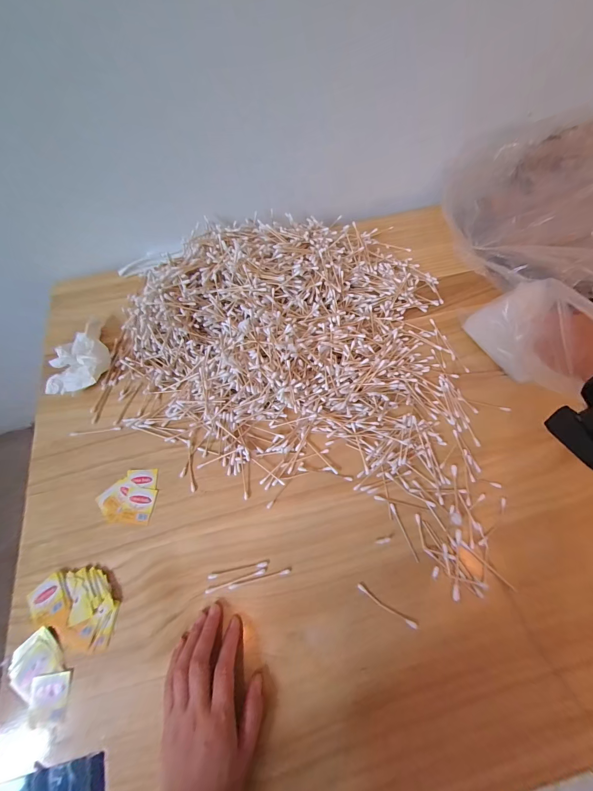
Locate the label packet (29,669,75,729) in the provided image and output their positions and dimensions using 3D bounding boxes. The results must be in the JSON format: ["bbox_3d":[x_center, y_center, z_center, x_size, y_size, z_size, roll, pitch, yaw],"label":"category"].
[{"bbox_3d":[-0.257,0.316,0.296,0.036,0.004,0.044,1,75,-17],"label":"label packet"}]

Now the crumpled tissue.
[{"bbox_3d":[-0.332,-0.065,0.434,0.076,0.027,0.119,-6,67,1],"label":"crumpled tissue"}]

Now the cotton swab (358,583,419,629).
[{"bbox_3d":[0.101,0.236,0.316,0.071,0.006,0.007,30,72,14],"label":"cotton swab"}]

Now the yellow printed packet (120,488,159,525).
[{"bbox_3d":[-0.204,0.144,0.369,0.040,0.007,0.042,3,62,6],"label":"yellow printed packet"}]

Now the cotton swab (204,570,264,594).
[{"bbox_3d":[-0.071,0.217,0.331,0.071,0.006,0.005,-17,68,-4],"label":"cotton swab"}]

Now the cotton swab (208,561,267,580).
[{"bbox_3d":[-0.069,0.208,0.337,0.070,0.009,0.005,-12,67,-2],"label":"cotton swab"}]

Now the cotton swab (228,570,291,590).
[{"bbox_3d":[-0.043,0.216,0.332,0.072,0.004,0.005,-13,67,-3],"label":"cotton swab"}]

